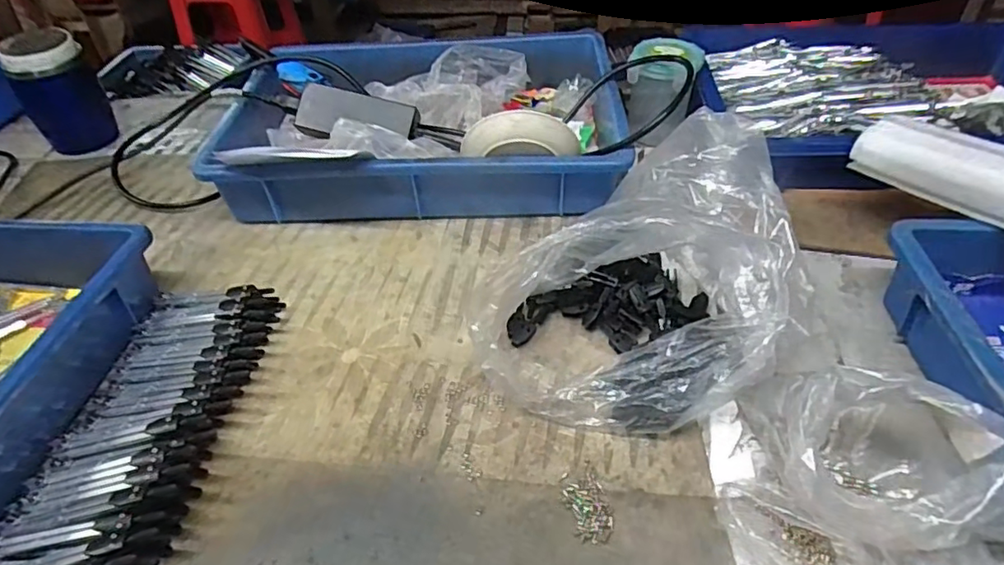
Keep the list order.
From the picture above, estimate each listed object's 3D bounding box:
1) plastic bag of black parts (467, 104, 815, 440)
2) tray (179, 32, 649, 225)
[{"bbox_3d":[0.111,-0.012,0.469,0.223,0.131,0.222,4,43,11],"label":"plastic bag of black parts"},{"bbox_3d":[-0.085,-0.180,0.675,0.412,0.121,0.270,-2,42,4],"label":"tray"}]

